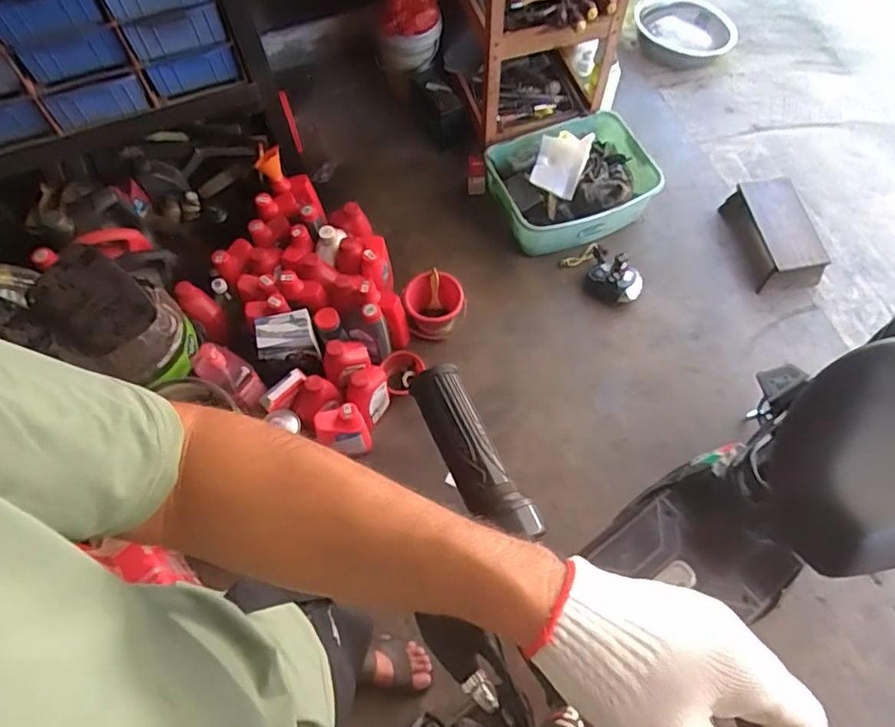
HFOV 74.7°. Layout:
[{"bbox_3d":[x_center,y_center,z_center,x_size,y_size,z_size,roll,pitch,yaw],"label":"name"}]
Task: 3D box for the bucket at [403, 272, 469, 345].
[{"bbox_3d":[-0.036,-0.146,1.565,0.151,0.168,0.140,0,64,1],"label":"bucket"}]

